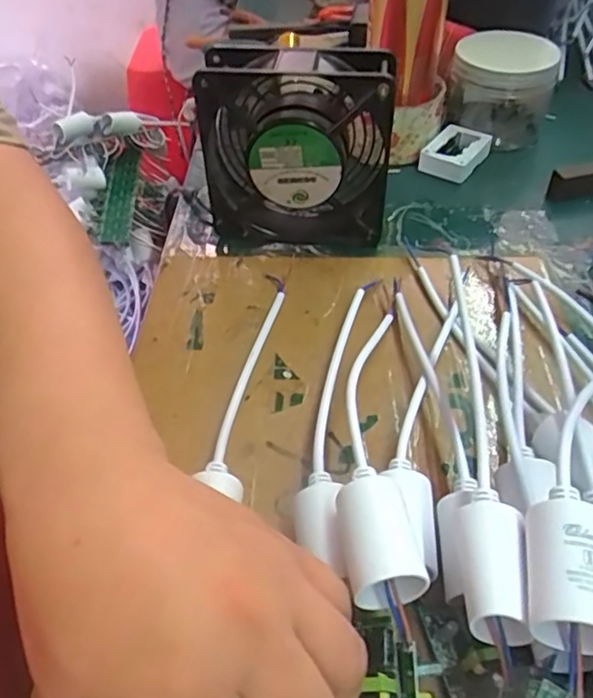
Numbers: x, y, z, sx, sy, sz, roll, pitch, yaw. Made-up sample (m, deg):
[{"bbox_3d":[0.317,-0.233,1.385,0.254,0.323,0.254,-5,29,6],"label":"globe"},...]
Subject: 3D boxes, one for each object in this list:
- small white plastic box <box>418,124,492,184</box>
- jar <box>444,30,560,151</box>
[{"bbox_3d":[0.130,-0.161,0.490,0.043,0.021,0.056,26,53,24],"label":"small white plastic box"},{"bbox_3d":[0.170,-0.216,0.504,0.083,0.074,0.077,-1,47,1],"label":"jar"}]

